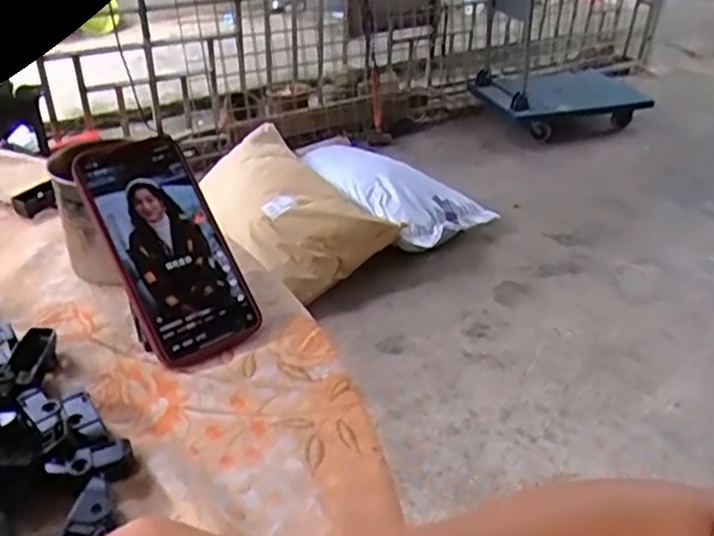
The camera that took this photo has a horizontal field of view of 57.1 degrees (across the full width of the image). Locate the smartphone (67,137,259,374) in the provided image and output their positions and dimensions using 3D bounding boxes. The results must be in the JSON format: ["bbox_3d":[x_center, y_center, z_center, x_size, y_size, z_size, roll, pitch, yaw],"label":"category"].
[{"bbox_3d":[-0.128,-0.016,0.446,0.076,0.010,0.160,-24,84,-33],"label":"smartphone"}]

